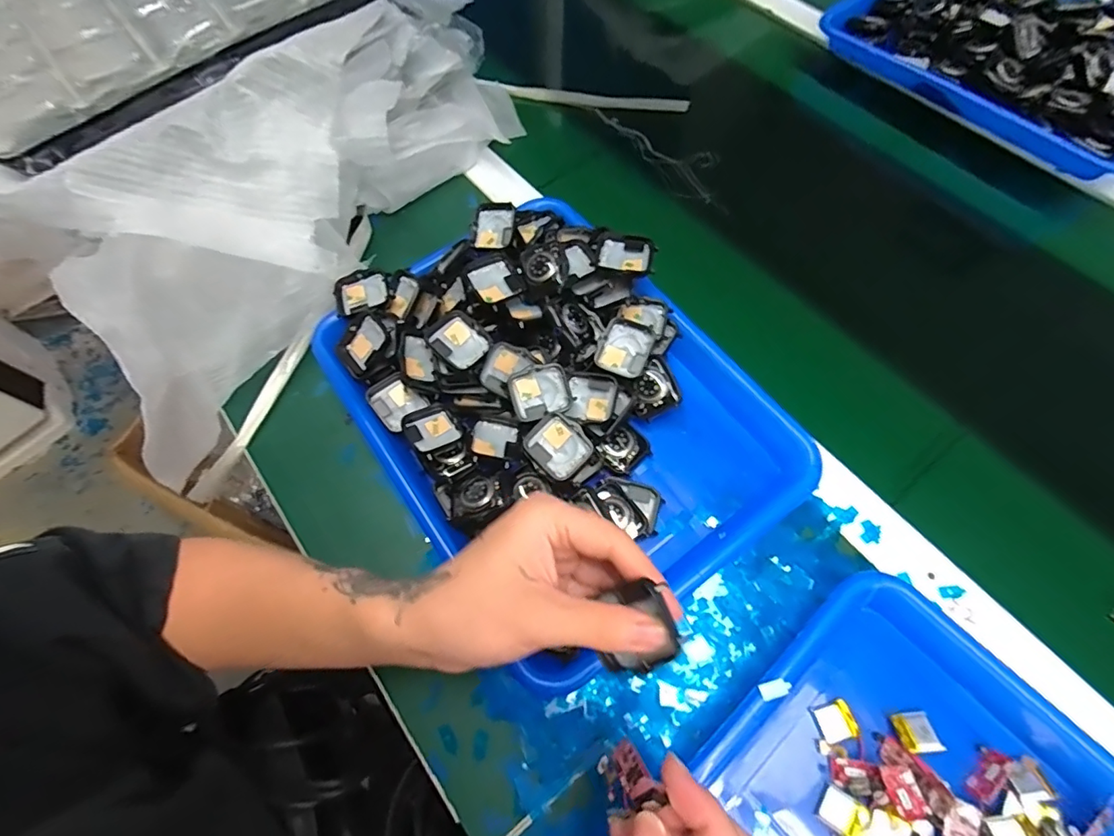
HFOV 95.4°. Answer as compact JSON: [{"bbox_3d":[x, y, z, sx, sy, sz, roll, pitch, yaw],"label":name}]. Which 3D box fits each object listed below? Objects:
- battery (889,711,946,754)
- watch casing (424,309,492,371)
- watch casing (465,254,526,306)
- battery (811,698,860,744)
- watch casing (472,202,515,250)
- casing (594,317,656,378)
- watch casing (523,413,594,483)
[{"bbox_3d":[0.209,0.182,0.294,0.021,0.004,0.021,-3,43,-2],"label":"battery"},{"bbox_3d":[-0.072,-0.057,0.375,0.037,0.012,0.042,-42,86,-16],"label":"watch casing"},{"bbox_3d":[-0.047,-0.106,0.386,0.038,0.009,0.046,-25,66,-9],"label":"watch casing"},{"bbox_3d":[0.164,0.178,0.298,0.021,0.004,0.020,-16,65,-4],"label":"battery"},{"bbox_3d":[-0.054,-0.165,0.435,0.035,0.010,0.040,1,83,8],"label":"watch casing"},{"bbox_3d":[0.051,-0.051,0.378,0.037,0.009,0.041,26,86,10],"label":"casing"},{"bbox_3d":[0.001,0.020,0.357,0.042,0.014,0.036,39,73,19],"label":"watch casing"}]

